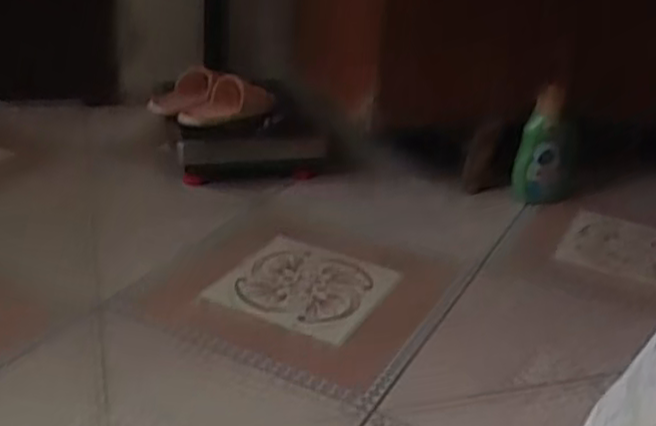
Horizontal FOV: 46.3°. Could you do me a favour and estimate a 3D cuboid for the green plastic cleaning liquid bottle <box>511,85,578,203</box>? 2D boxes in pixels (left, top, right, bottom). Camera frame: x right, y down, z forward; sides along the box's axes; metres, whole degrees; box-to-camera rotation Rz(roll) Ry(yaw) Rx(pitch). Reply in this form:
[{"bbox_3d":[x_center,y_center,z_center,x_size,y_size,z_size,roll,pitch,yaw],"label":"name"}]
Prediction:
[{"bbox_3d":[0.416,-0.122,1.441,0.114,0.232,0.079,13,26,17],"label":"green plastic cleaning liquid bottle"}]

